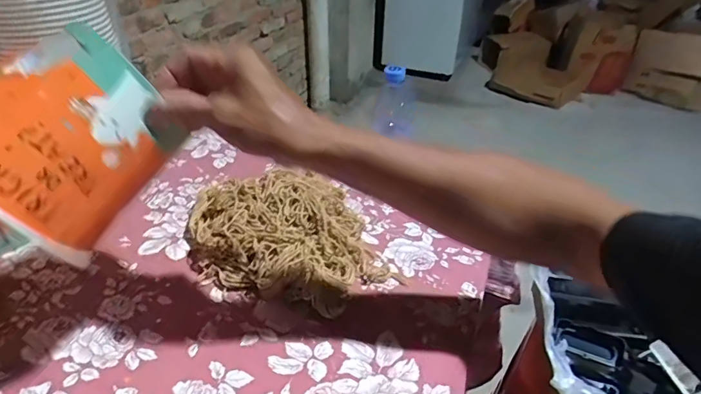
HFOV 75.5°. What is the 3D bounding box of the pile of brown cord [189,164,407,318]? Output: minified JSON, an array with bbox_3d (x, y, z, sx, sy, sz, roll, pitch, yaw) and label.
[{"bbox_3d":[-0.080,0.034,0.544,0.276,0.089,0.165,13,37,15],"label":"pile of brown cord"}]

